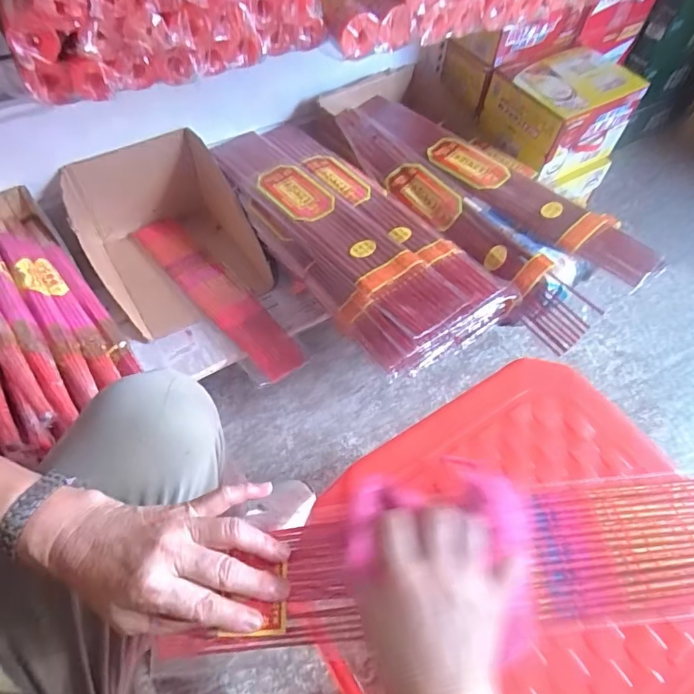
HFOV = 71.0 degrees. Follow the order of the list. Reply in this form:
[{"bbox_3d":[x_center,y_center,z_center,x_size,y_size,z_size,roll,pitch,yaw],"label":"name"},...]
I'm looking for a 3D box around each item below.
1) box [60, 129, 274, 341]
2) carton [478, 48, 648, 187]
[{"bbox_3d":[-0.337,-0.209,0.963,0.305,0.204,0.341,-32,64,-21],"label":"box"},{"bbox_3d":[0.523,-0.580,1.212,0.325,0.172,0.235,-28,62,-19],"label":"carton"}]

